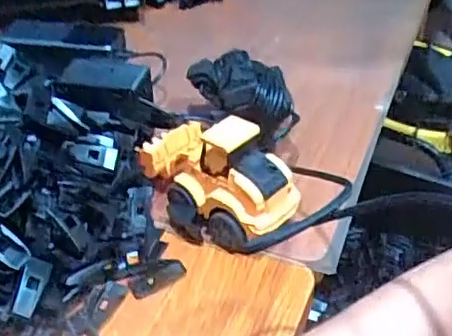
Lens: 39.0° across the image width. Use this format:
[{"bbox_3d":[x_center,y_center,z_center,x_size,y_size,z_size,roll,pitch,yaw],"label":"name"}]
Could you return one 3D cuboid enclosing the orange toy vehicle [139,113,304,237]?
[{"bbox_3d":[-0.010,-0.006,0.512,0.152,0.078,0.062,30,46,32],"label":"orange toy vehicle"}]

